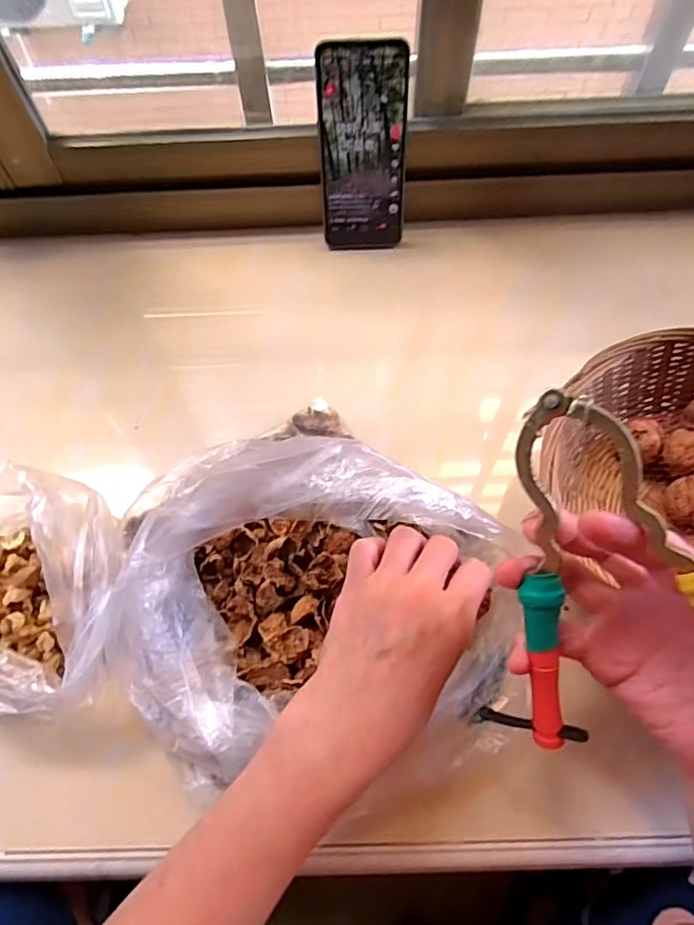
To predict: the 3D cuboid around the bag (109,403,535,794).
[{"bbox_3d":[-0.020,0.080,0.316,0.202,0.099,0.147,-14,63,-5],"label":"bag"}]

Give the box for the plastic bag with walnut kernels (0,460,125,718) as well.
[{"bbox_3d":[-0.209,0.080,0.351,0.131,0.077,0.176,-38,68,-16],"label":"plastic bag with walnut kernels"}]

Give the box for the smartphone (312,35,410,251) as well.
[{"bbox_3d":[0.015,-0.276,0.488,0.078,0.166,0.004,-4,44,0],"label":"smartphone"}]

